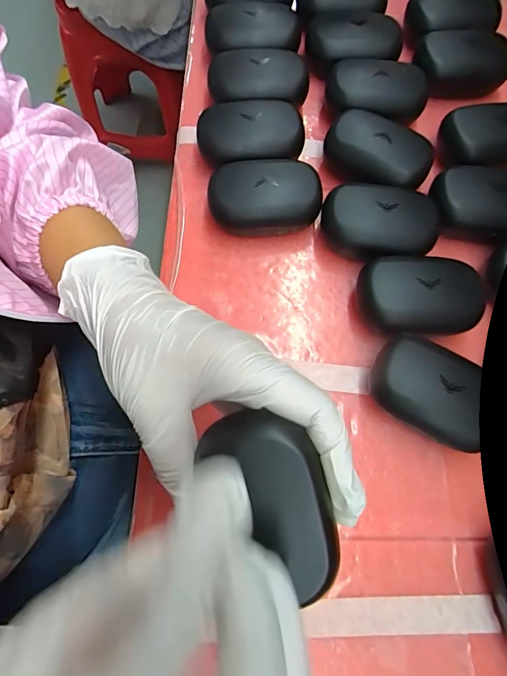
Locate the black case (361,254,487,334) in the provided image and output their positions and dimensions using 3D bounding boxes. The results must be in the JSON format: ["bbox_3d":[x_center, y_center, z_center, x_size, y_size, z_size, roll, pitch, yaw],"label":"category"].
[{"bbox_3d":[0.117,-0.030,0.276,0.081,0.036,0.057,1,71,-1],"label":"black case"}]

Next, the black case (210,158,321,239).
[{"bbox_3d":[0.009,-0.109,0.300,0.085,0.035,0.057,1,71,-1],"label":"black case"}]

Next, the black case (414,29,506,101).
[{"bbox_3d":[0.190,-0.252,0.352,0.077,0.032,0.048,-5,72,-5],"label":"black case"}]

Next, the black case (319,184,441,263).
[{"bbox_3d":[0.099,-0.084,0.294,0.091,0.035,0.049,4,71,-2],"label":"black case"}]

